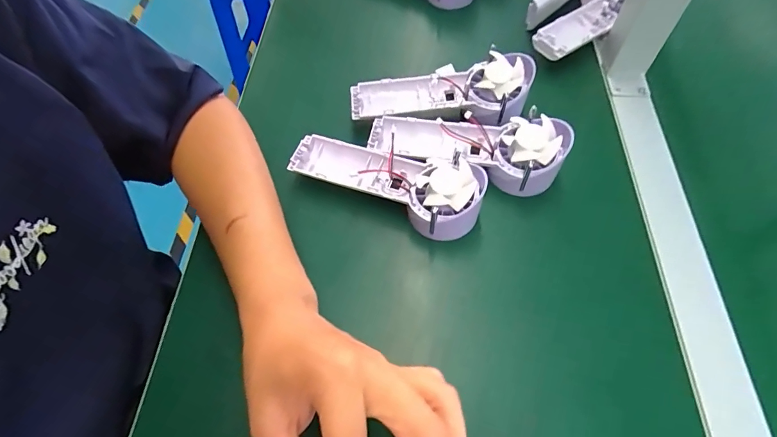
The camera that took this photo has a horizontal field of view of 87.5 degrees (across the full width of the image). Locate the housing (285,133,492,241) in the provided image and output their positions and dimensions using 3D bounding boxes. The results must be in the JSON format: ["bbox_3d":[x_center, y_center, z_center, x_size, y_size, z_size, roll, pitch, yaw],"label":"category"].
[{"bbox_3d":[-0.004,-0.038,0.355,0.171,0.051,0.055,23,64,15],"label":"housing"}]

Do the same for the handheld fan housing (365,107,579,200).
[{"bbox_3d":[0.068,-0.064,0.368,0.171,0.051,0.058,10,62,9],"label":"handheld fan housing"}]

